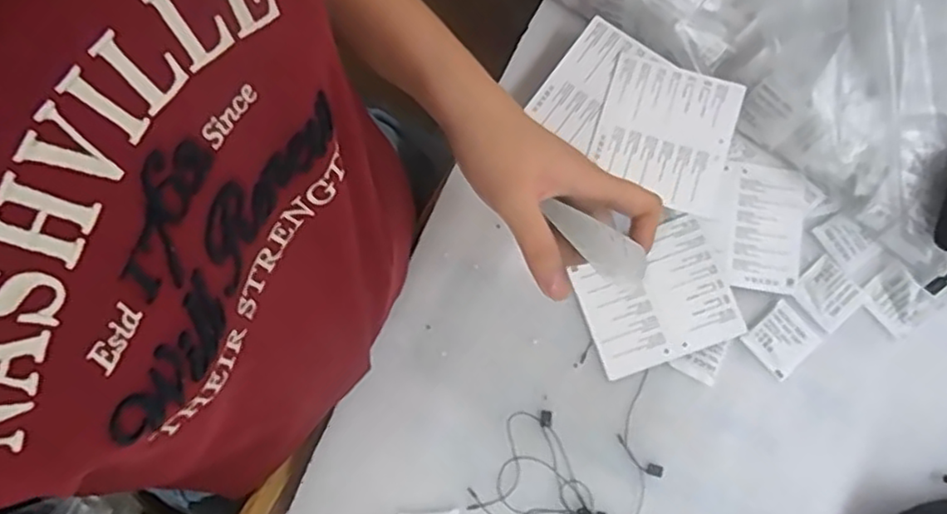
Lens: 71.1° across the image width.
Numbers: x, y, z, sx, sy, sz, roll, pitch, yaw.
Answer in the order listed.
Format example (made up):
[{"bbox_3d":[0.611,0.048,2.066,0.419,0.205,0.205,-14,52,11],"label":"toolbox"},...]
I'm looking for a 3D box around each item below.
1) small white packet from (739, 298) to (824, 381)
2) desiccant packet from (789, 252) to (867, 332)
[{"bbox_3d":[0.212,0.057,0.456,0.042,0.004,0.039,-39,82,-7],"label":"small white packet"},{"bbox_3d":[0.247,0.026,0.462,0.041,0.004,0.042,-42,83,-7],"label":"desiccant packet"}]

